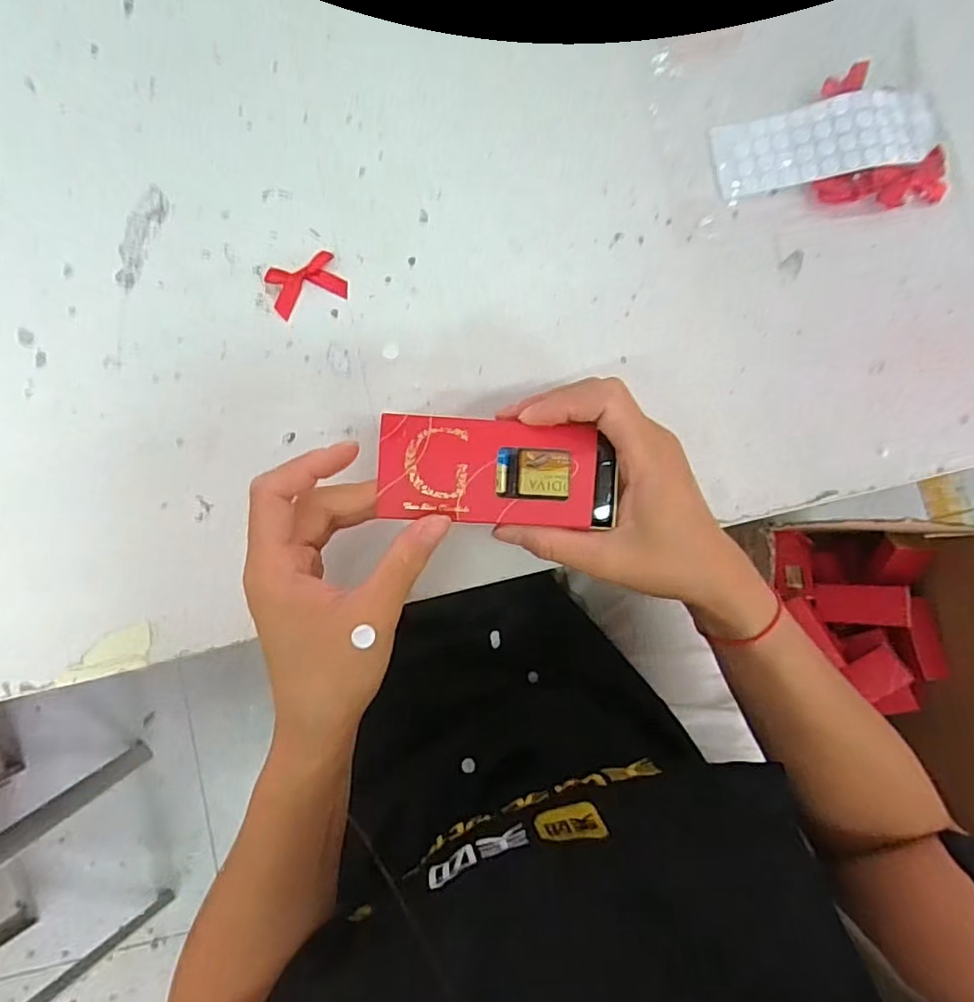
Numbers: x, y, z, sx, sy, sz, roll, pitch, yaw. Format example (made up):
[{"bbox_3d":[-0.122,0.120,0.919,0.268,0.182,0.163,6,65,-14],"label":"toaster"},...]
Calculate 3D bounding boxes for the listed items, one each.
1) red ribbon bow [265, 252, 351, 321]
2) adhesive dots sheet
[{"bbox_3d":[-0.109,-0.131,0.357,0.045,0.004,0.032,-17,84,-1],"label":"red ribbon bow"},{"bbox_3d":[0.205,-0.217,0.354,0.131,0.011,0.046,-10,84,0],"label":"adhesive dots sheet"}]

